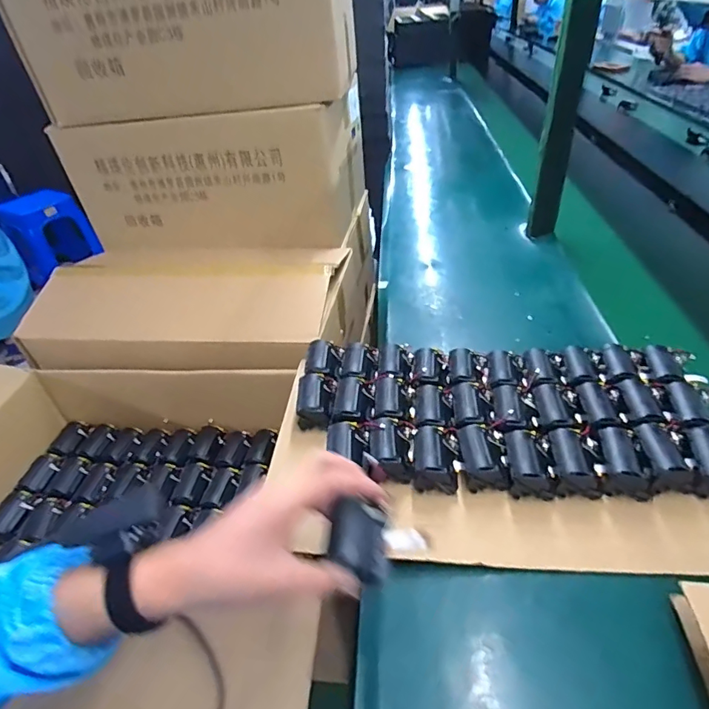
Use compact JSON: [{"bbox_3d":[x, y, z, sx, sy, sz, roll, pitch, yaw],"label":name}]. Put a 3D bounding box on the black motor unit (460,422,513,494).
[{"bbox_3d":[0.145,0.116,0.532,0.047,0.034,0.068,-2,40,7],"label":"black motor unit"}]

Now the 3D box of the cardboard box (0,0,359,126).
[{"bbox_3d":[-0.262,-0.566,0.790,0.493,0.246,0.287,0,40,9],"label":"cardboard box"}]

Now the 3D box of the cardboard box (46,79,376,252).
[{"bbox_3d":[-0.256,-0.374,0.968,0.522,0.251,0.297,0,40,9],"label":"cardboard box"}]

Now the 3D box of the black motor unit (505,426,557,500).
[{"bbox_3d":[0.191,0.119,0.521,0.044,0.036,0.075,-1,40,8],"label":"black motor unit"}]

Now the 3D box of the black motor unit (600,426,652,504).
[{"bbox_3d":[0.289,0.114,0.506,0.044,0.040,0.070,6,41,16],"label":"black motor unit"}]

